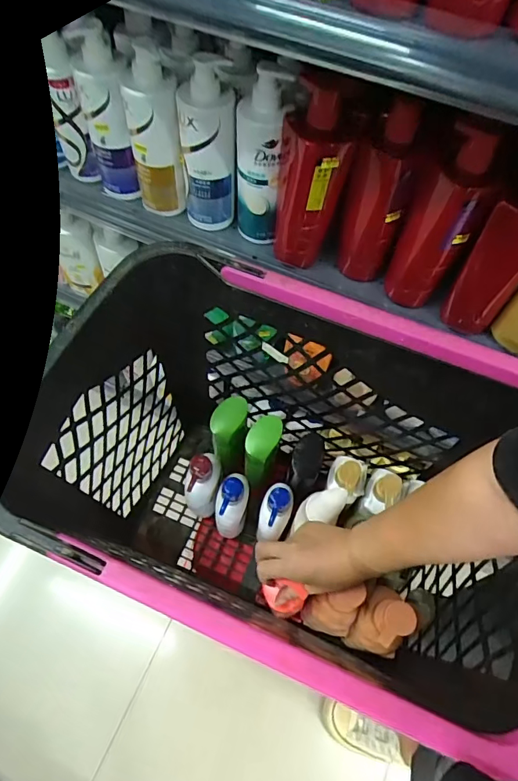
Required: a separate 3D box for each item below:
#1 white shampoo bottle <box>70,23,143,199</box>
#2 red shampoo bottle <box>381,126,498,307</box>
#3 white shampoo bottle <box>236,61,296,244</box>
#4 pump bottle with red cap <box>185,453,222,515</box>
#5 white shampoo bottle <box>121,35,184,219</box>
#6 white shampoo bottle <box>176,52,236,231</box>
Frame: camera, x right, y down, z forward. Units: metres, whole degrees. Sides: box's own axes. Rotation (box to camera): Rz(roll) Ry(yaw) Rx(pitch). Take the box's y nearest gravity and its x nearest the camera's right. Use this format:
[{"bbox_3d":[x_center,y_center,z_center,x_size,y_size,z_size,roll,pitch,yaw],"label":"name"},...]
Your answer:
[{"bbox_3d":[-0.211,-0.368,0.635,0.062,0.219,0.056,-17,68,-9],"label":"white shampoo bottle"},{"bbox_3d":[0.218,-0.196,0.558,0.080,0.260,0.058,25,68,9],"label":"red shampoo bottle"},{"bbox_3d":[-0.001,-0.300,0.607,0.061,0.228,0.054,15,67,4],"label":"white shampoo bottle"},{"bbox_3d":[-0.086,0.155,0.749,0.042,0.181,0.087,14,67,4],"label":"pump bottle with red cap"},{"bbox_3d":[-0.144,-0.354,0.639,0.074,0.210,0.079,-9,67,-6],"label":"white shampoo bottle"},{"bbox_3d":[-0.069,-0.324,0.625,0.070,0.208,0.067,-8,67,-5],"label":"white shampoo bottle"}]

